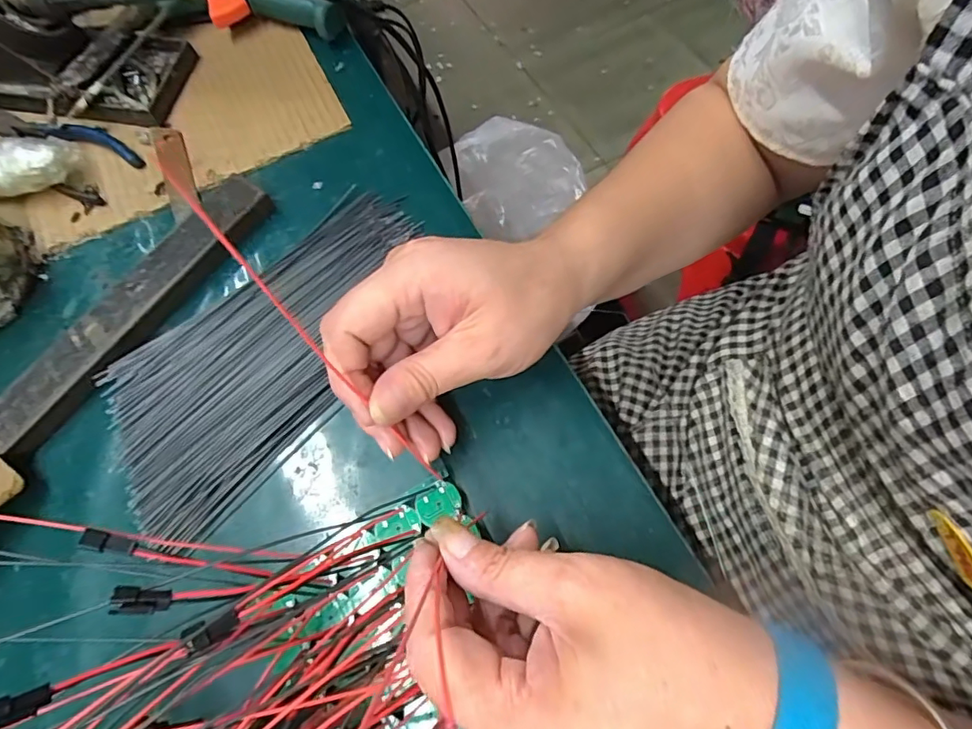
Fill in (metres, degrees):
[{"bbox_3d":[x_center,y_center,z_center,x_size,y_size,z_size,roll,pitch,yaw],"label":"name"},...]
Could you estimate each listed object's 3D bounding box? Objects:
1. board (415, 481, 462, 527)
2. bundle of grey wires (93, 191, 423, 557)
[{"bbox_3d":[-0.023,0.066,0.255,0.021,0.004,0.017,-28,69,-9],"label":"board"},{"bbox_3d":[-0.115,-0.011,0.296,0.206,0.014,0.107,-41,71,-13],"label":"bundle of grey wires"}]

